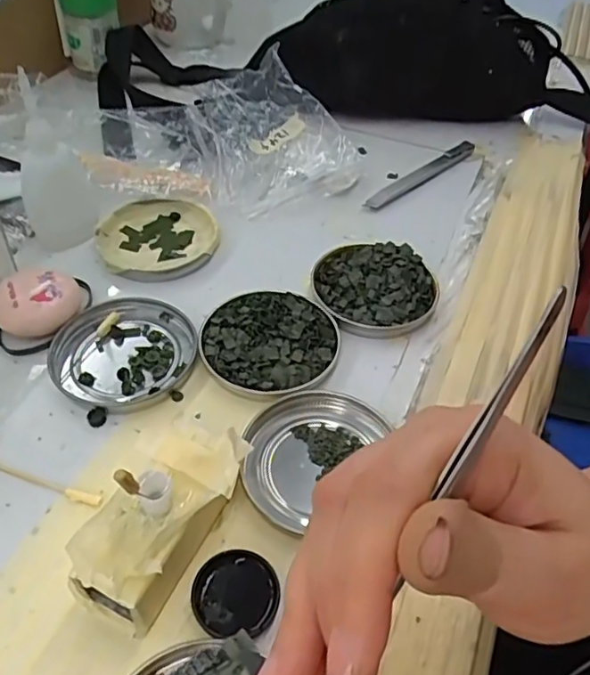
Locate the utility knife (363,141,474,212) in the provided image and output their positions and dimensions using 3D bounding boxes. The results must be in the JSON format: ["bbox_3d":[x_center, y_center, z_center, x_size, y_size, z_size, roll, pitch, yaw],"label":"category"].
[{"bbox_3d":[0.101,-0.131,0.476,0.132,0.007,0.017,-33,57,-29],"label":"utility knife"}]

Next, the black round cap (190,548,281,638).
[{"bbox_3d":[-0.025,0.107,0.250,0.035,0.006,0.033,2,48,-2],"label":"black round cap"}]

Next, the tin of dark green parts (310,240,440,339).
[{"bbox_3d":[0.051,-0.033,0.376,0.077,0.013,0.076,2,48,-2],"label":"tin of dark green parts"}]

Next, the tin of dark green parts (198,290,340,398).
[{"bbox_3d":[-0.015,0.003,0.343,0.074,0.010,0.078,2,48,-2],"label":"tin of dark green parts"}]

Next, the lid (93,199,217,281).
[{"bbox_3d":[-0.093,-0.068,0.404,0.079,0.009,0.075,2,48,-2],"label":"lid"}]

